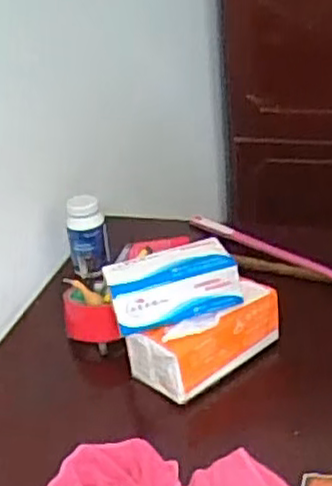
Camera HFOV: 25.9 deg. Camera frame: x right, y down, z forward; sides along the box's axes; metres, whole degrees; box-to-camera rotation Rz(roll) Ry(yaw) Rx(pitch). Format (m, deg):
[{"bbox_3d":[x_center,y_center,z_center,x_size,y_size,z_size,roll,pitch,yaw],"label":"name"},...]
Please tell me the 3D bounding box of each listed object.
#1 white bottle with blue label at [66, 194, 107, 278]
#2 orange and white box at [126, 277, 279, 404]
[{"bbox_3d":[-0.111,-0.005,1.017,0.056,0.123,0.046,-9,28,-6],"label":"white bottle with blue label"},{"bbox_3d":[0.047,0.103,0.828,0.167,0.072,0.083,-25,35,-29],"label":"orange and white box"}]

